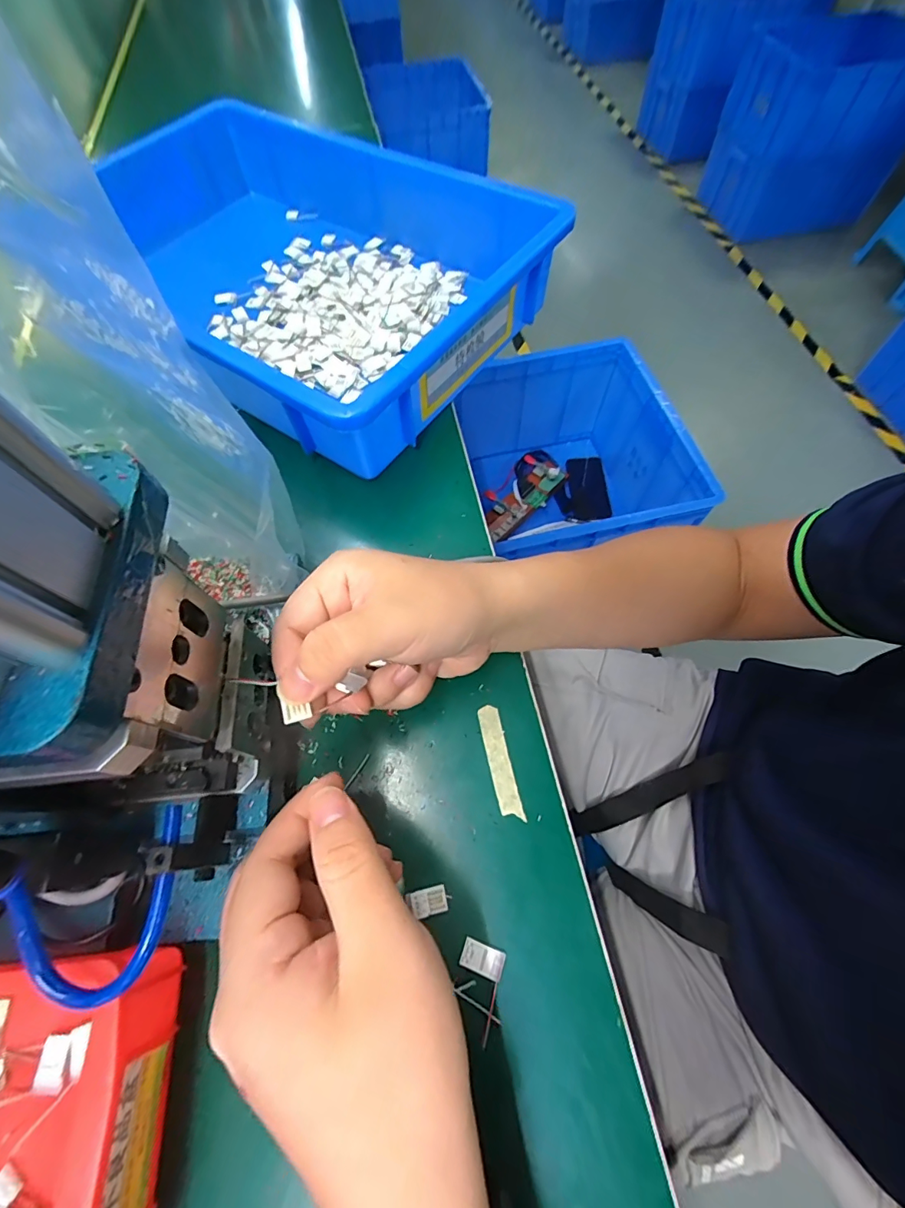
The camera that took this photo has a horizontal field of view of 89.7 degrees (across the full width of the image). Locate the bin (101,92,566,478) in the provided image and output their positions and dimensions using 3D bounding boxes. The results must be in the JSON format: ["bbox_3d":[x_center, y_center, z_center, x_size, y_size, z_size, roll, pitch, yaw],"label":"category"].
[{"bbox_3d":[-0.143,-0.312,0.412,0.413,0.088,0.293,34,69,16],"label":"bin"}]

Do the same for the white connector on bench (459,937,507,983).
[{"bbox_3d":[0.015,0.172,0.221,0.021,0.004,0.012,17,66,9],"label":"white connector on bench"}]

